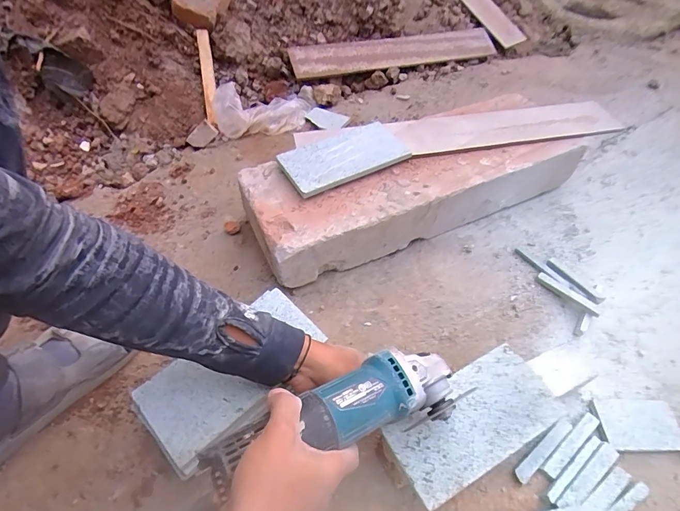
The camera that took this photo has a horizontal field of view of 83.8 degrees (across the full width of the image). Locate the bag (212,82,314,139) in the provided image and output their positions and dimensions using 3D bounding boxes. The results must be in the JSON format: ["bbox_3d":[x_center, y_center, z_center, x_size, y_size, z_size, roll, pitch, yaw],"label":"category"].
[{"bbox_3d":[-0.173,-0.353,0.891,0.232,0.065,0.145,-8,51,-9],"label":"bag"}]

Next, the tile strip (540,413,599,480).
[{"bbox_3d":[0.279,0.228,0.459,0.103,0.010,0.017,-31,58,-24],"label":"tile strip"}]

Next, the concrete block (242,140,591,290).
[{"bbox_3d":[0.134,-0.132,0.687,0.587,0.108,0.194,-19,54,-17],"label":"concrete block"}]

